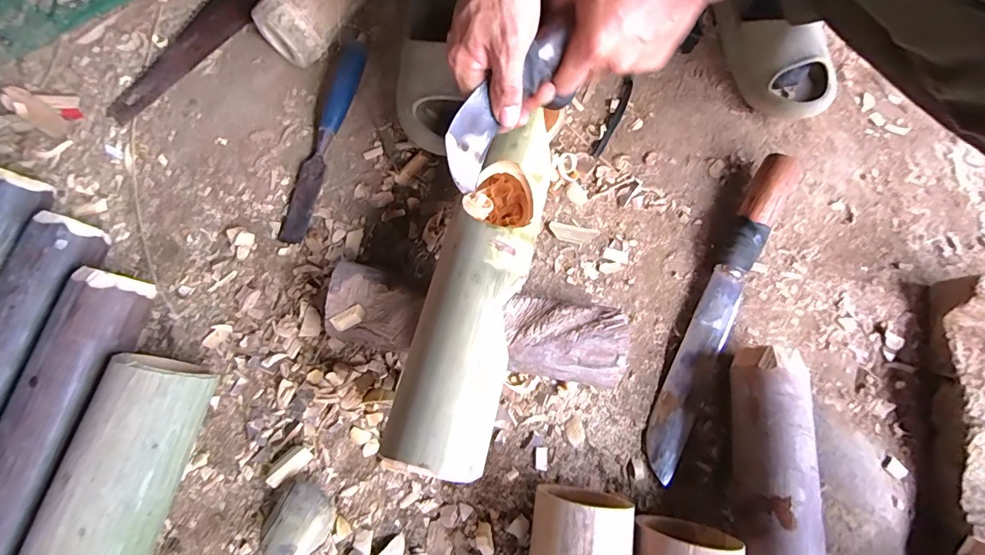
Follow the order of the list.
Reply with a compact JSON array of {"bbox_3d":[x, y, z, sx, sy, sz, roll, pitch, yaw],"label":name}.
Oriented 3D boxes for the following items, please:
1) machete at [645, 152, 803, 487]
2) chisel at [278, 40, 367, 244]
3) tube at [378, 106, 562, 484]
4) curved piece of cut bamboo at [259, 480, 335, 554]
[{"bbox_3d":[0.228,0.030,0.439,0.051,0.041,0.344,29,77,5],"label":"machete"},{"bbox_3d":[-0.185,-0.151,0.481,0.029,0.025,0.234,14,76,2],"label":"chisel"},{"bbox_3d":[-0.008,0.005,0.349,0.074,0.056,0.281,17,65,2],"label":"tube"},{"bbox_3d":[-0.170,0.214,0.389,0.051,0.026,0.063,17,76,2],"label":"curved piece of cut bamboo"}]

